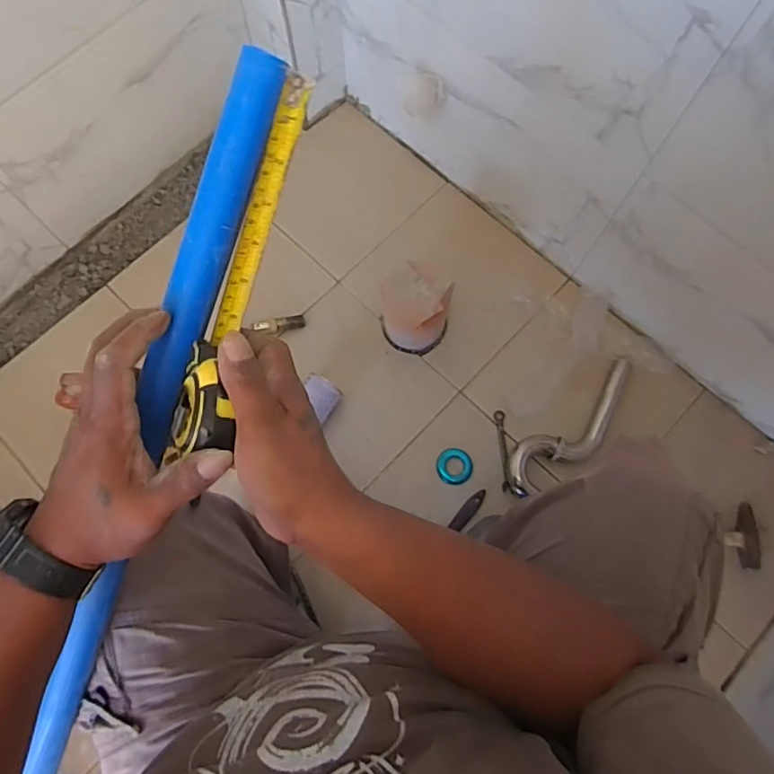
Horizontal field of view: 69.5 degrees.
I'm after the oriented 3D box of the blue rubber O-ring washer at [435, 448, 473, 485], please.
[{"bbox_3d":[0.111,0.131,0.915,0.058,0.010,0.056,6,73,2],"label":"blue rubber O-ring washer"}]

